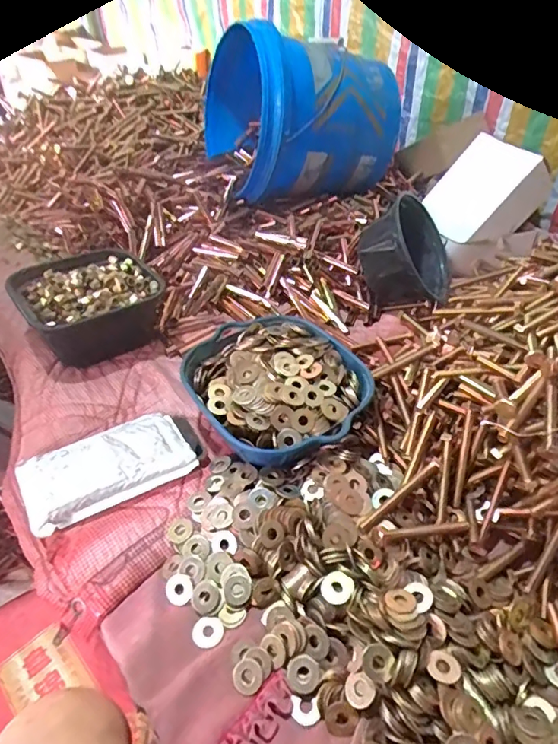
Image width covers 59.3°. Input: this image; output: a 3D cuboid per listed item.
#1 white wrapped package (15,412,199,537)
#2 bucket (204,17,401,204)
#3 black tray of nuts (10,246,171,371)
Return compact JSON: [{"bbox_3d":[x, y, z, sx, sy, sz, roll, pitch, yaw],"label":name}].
[{"bbox_3d":[-0.179,0.095,0.508,0.164,0.028,0.094,-25,50,-25],"label":"white wrapped package"},{"bbox_3d":[0.027,-0.468,0.873,0.267,0.248,0.263,-21,48,-22],"label":"bucket"},{"bbox_3d":[-0.252,-0.093,0.666,0.172,0.072,0.177,-26,50,-26],"label":"black tray of nuts"}]

